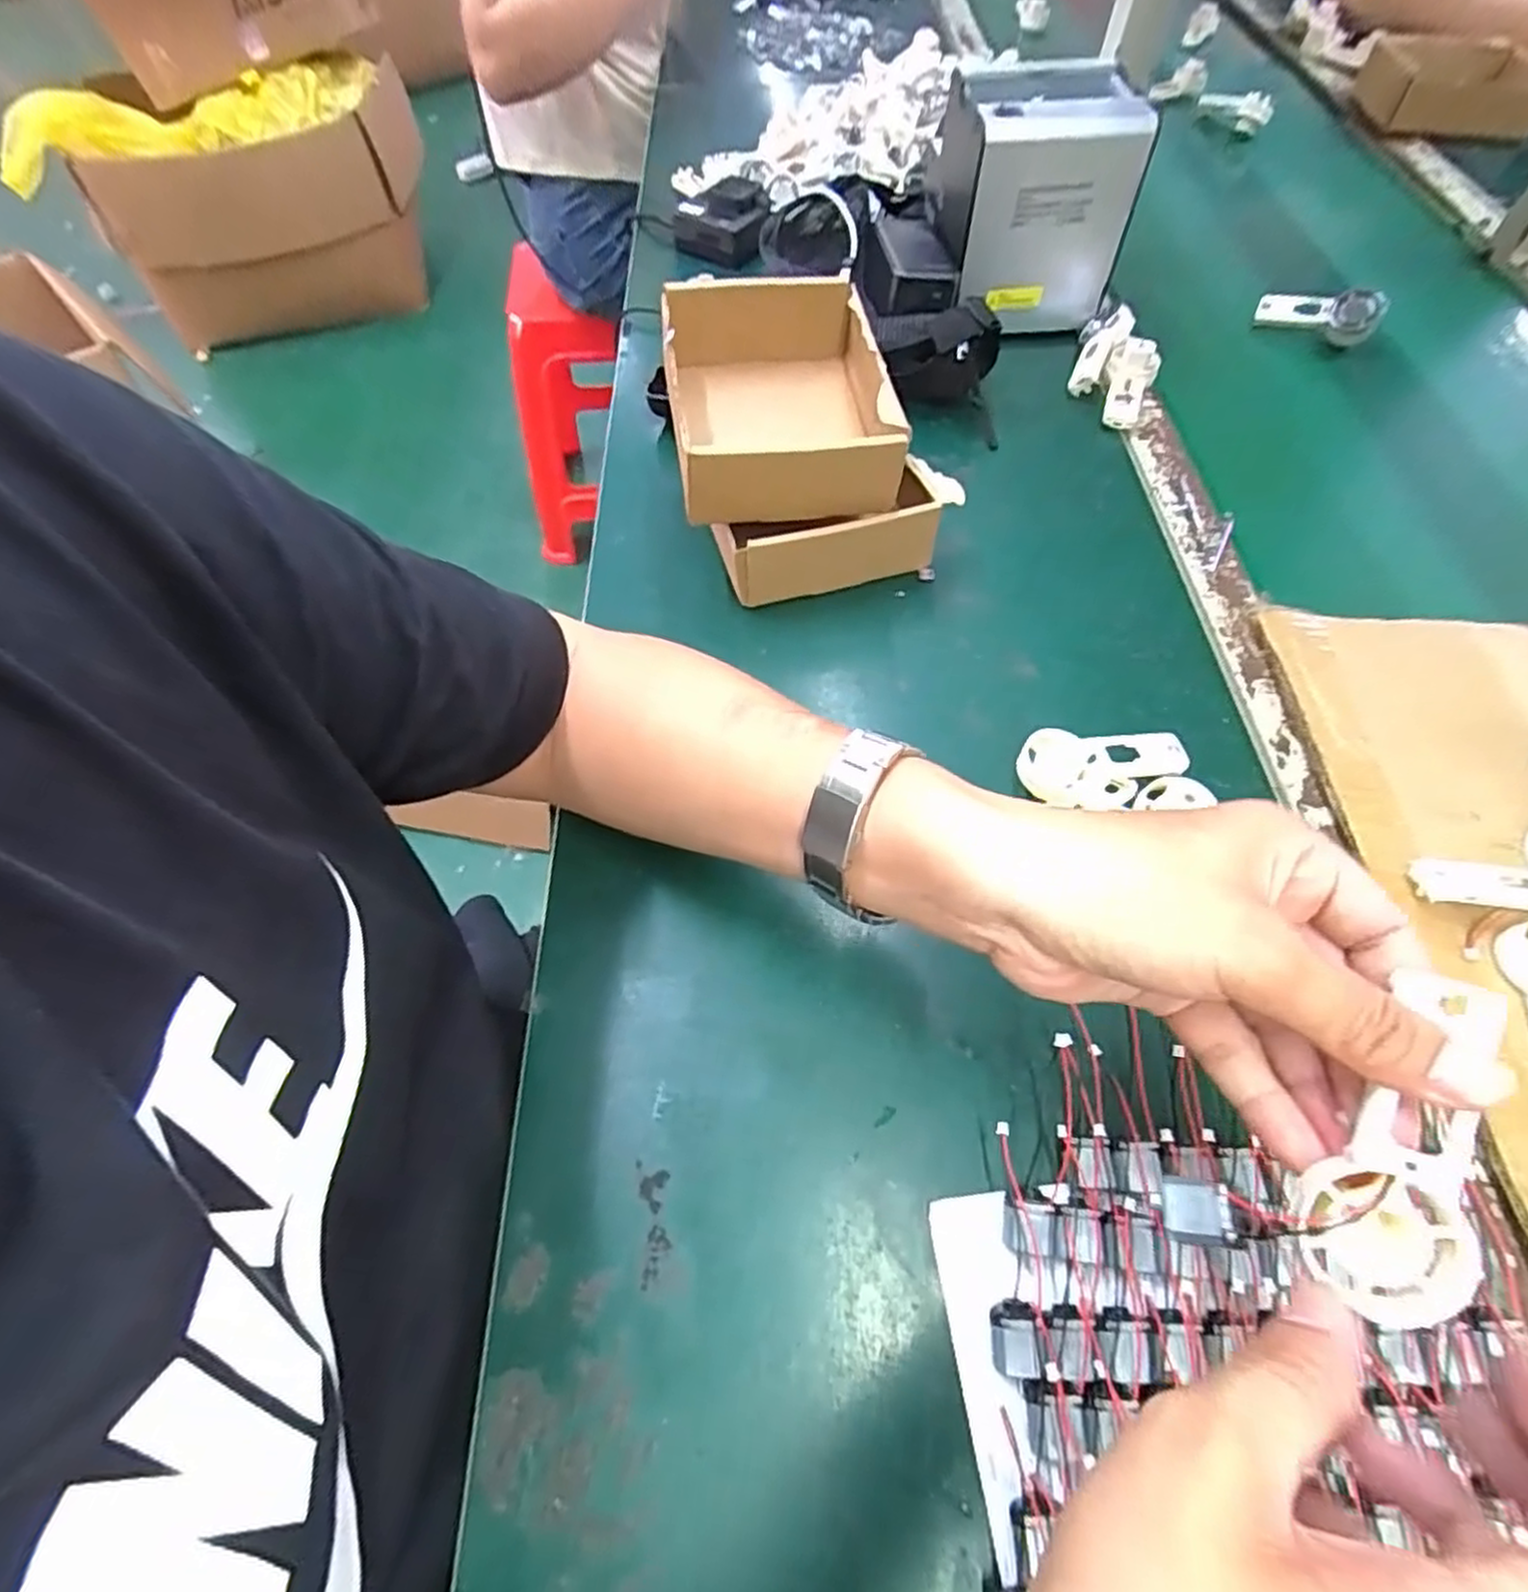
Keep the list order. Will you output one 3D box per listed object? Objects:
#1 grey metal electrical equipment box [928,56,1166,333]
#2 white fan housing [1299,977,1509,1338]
[{"bbox_3d":[0.214,-0.484,0.617,0.124,0.151,0.150,0,59,2],"label":"grey metal electrical equipment box"},{"bbox_3d":[0.180,0.099,0.209,0.039,0.010,0.095,15,94,11],"label":"white fan housing"}]

